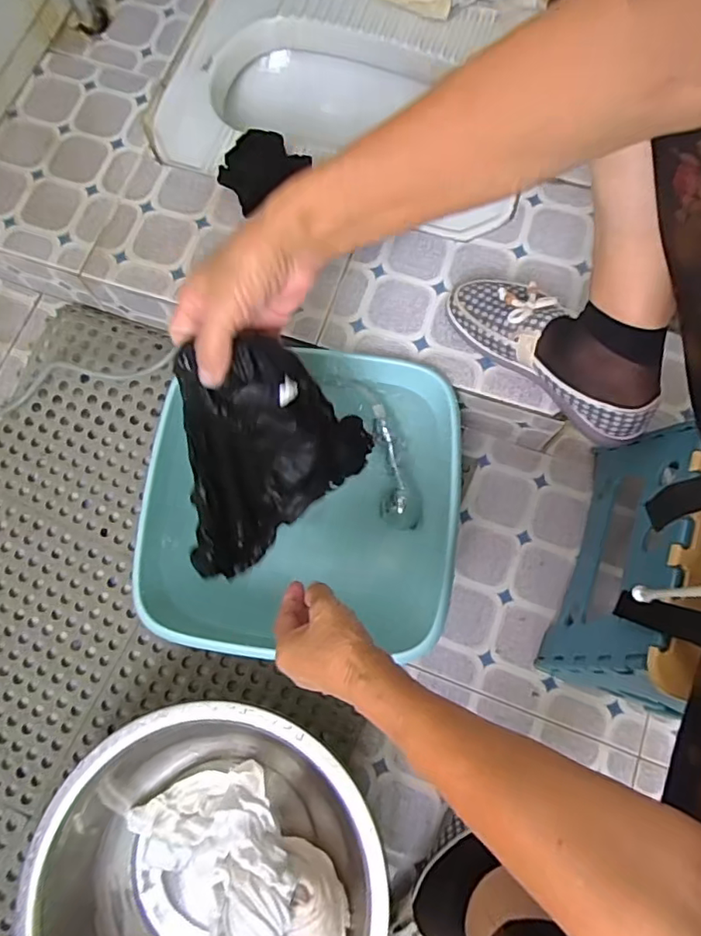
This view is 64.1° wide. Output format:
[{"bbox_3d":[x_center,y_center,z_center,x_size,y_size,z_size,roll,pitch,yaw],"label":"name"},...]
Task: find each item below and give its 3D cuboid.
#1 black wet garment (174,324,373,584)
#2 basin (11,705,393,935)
[{"bbox_3d":[-0.066,0.003,0.492,0.162,0.225,0.153,-3,74,0],"label":"black wet garment"},{"bbox_3d":[-0.132,0.398,0.543,0.309,0.118,0.312,0,74,1],"label":"basin"}]

